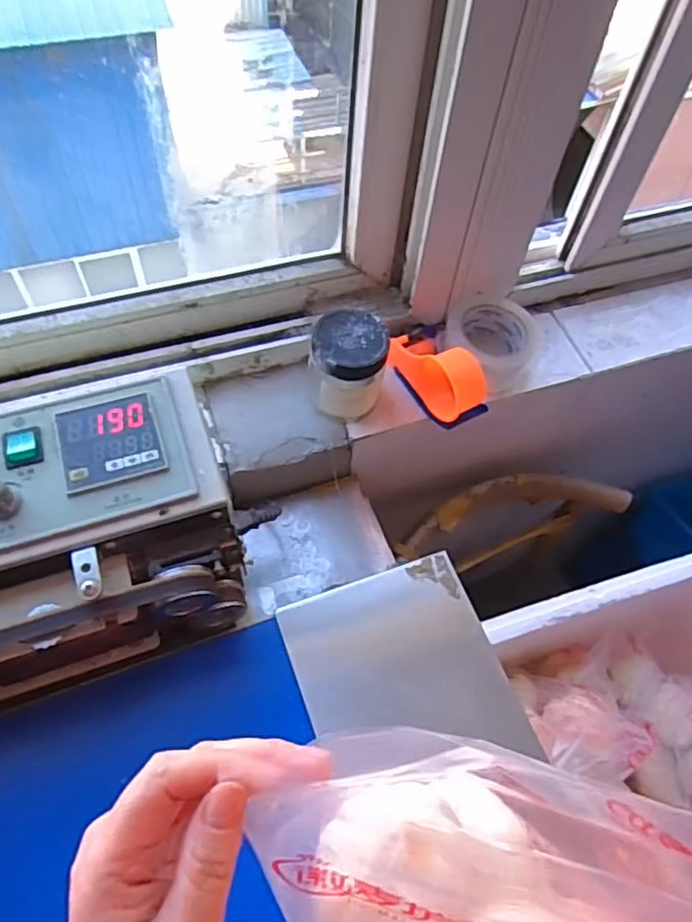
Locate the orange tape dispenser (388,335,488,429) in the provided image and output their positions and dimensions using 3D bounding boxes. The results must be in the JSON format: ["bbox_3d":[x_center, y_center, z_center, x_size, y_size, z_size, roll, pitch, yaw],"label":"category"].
[{"bbox_3d":[0.107,-0.106,0.716,0.056,0.085,0.133,-25,63,-18],"label":"orange tape dispenser"}]

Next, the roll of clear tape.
[{"bbox_3d":[0.177,-0.146,0.767,0.111,0.060,0.116,2,58,-3],"label":"roll of clear tape"}]

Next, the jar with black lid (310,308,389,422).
[{"bbox_3d":[0.003,-0.101,0.695,0.080,0.107,0.082,2,58,-3],"label":"jar with black lid"}]

